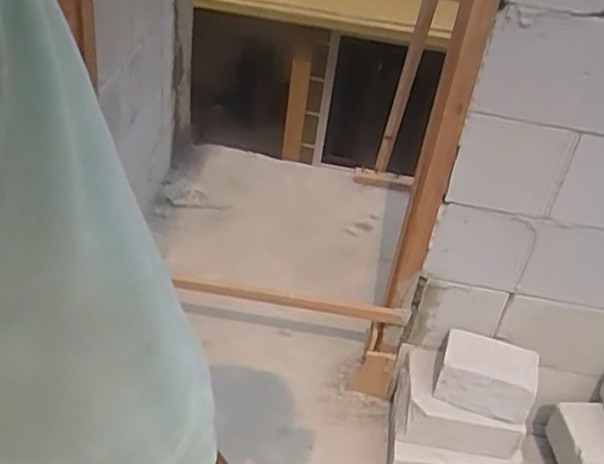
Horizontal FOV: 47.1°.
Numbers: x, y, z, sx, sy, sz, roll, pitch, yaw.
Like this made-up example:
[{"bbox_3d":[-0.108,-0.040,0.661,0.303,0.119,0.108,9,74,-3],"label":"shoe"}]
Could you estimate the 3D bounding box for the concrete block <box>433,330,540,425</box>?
[{"bbox_3d":[0.397,0.301,1.484,0.197,0.104,0.149,14,34,10],"label":"concrete block"}]

